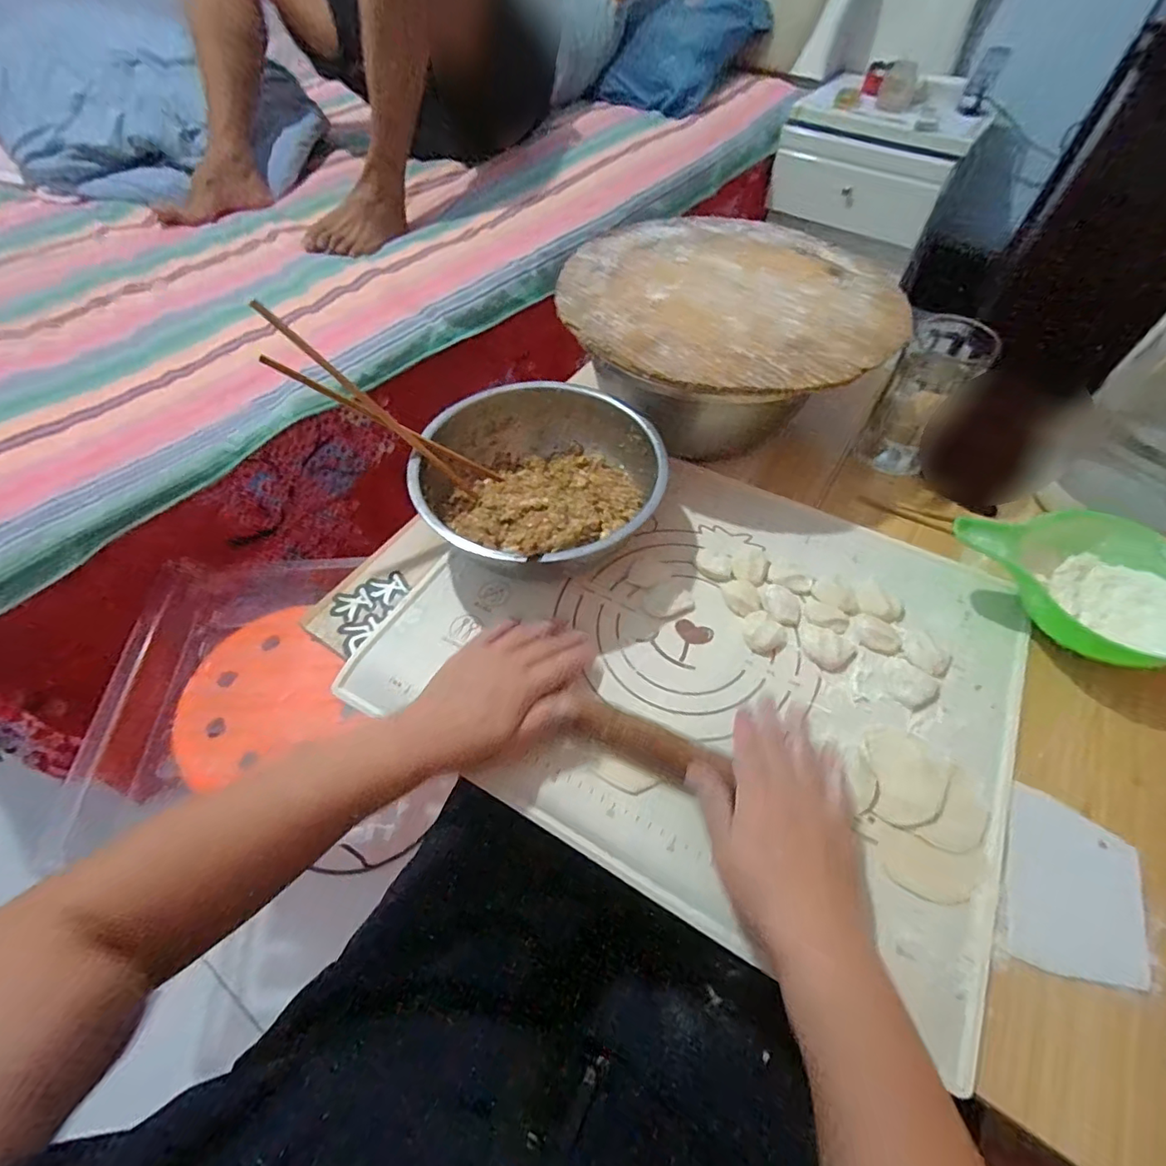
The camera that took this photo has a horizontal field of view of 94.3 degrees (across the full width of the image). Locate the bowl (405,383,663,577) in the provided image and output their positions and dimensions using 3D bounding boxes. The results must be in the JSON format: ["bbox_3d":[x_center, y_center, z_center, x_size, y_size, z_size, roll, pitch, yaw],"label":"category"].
[{"bbox_3d":[-0.041,-0.105,0.529,0.218,0.072,0.195,-4,56,-2],"label":"bowl"}]

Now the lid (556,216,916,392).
[{"bbox_3d":[0.156,-0.318,0.583,0.344,0.020,0.354,0,56,0],"label":"lid"}]

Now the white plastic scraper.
[{"bbox_3d":[0.329,0.204,0.363,0.080,0.009,0.113,22,61,16],"label":"white plastic scraper"}]

